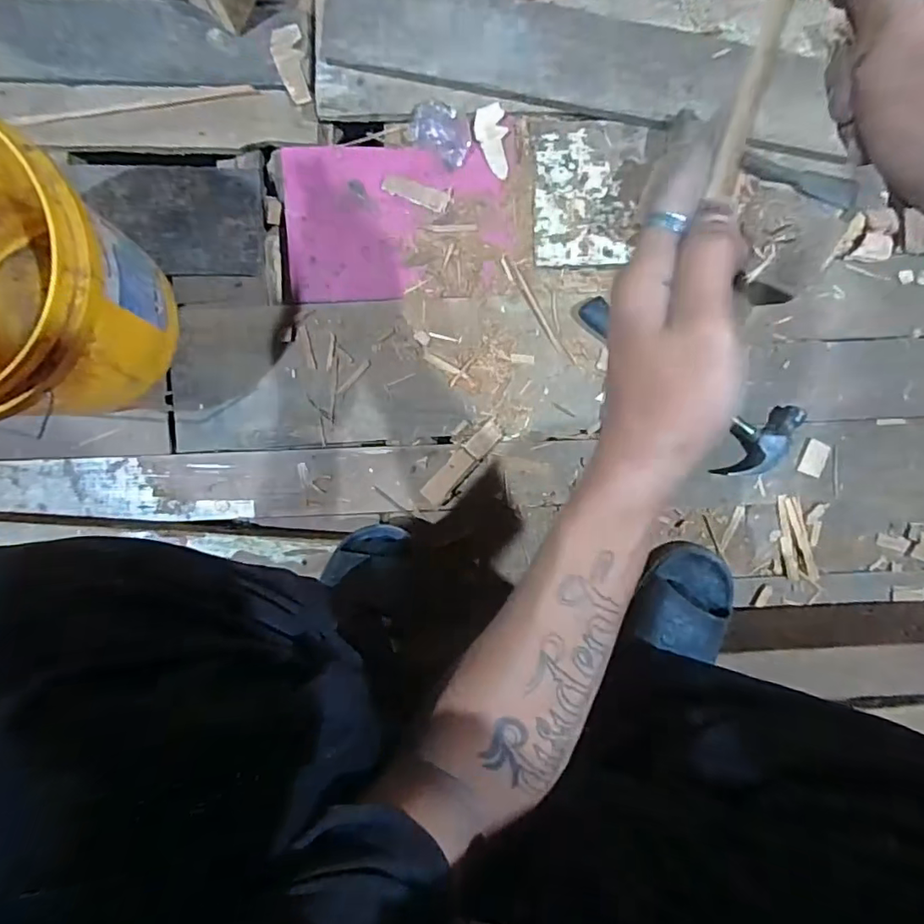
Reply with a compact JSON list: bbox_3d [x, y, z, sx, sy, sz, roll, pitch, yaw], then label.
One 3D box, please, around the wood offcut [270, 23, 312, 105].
[{"bbox_3d":[-0.201,-0.468,0.644,0.035,0.008,0.083,-9,97,0],"label":"wood offcut"}]

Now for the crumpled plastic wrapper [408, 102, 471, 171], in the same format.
[{"bbox_3d":[-0.023,-0.400,0.666,0.074,0.024,0.051,39,95,-5],"label":"crumpled plastic wrapper"}]

